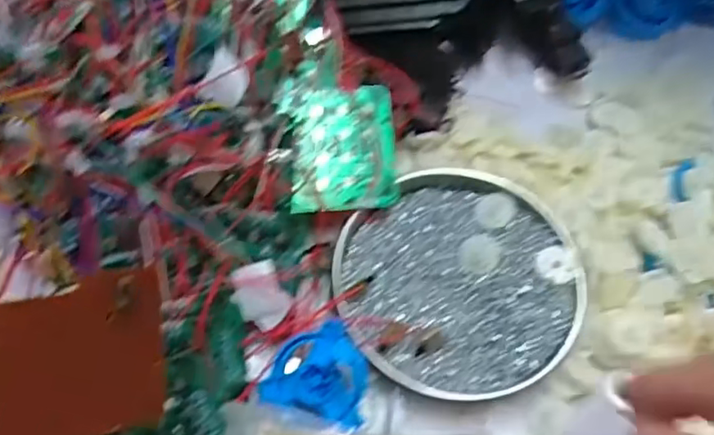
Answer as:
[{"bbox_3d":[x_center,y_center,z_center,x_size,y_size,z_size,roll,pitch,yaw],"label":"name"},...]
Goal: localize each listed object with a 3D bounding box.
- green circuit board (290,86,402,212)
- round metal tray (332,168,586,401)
[{"bbox_3d":[-0.008,-0.041,0.357,0.062,0.005,0.072,-4,85,-15],"label":"green circuit board"},{"bbox_3d":[0.058,0.034,0.345,0.133,0.019,0.133,0,61,-1],"label":"round metal tray"}]

